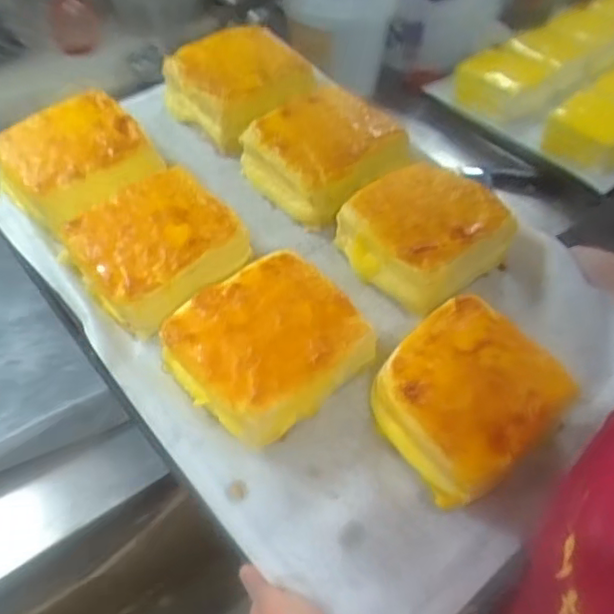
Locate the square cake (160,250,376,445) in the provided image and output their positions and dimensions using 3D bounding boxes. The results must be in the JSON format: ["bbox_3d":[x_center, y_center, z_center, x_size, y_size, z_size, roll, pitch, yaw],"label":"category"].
[{"bbox_3d":[-0.028,0.028,0.490,0.129,0.051,0.117,-34,56,-24],"label":"square cake"}]

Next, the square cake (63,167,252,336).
[{"bbox_3d":[-0.125,-0.052,0.543,0.126,0.057,0.111,-36,57,-26],"label":"square cake"}]

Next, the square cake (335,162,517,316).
[{"bbox_3d":[0.103,-0.064,0.561,0.117,0.062,0.116,-34,56,-25],"label":"square cake"}]

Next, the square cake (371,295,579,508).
[{"bbox_3d":[0.122,0.068,0.474,0.113,0.060,0.128,36,59,29],"label":"square cake"}]

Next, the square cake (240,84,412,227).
[{"bbox_3d":[0.018,-0.144,0.605,0.125,0.060,0.114,-27,53,-20],"label":"square cake"}]

